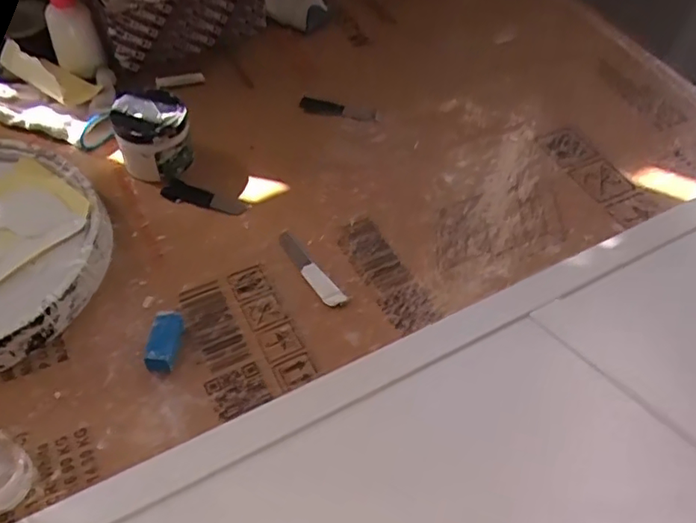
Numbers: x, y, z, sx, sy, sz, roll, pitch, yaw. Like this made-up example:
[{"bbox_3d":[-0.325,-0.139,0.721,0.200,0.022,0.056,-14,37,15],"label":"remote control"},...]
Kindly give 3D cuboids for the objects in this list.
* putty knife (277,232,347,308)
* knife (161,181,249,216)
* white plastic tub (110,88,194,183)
[{"bbox_3d":[-0.046,0.007,0.643,0.022,0.012,0.126,-26,57,-24],"label":"putty knife"},{"bbox_3d":[-0.177,-0.079,0.699,0.104,0.010,0.028,16,51,7],"label":"knife"},{"bbox_3d":[-0.242,-0.155,0.707,0.088,0.078,0.093,-12,53,-15],"label":"white plastic tub"}]

